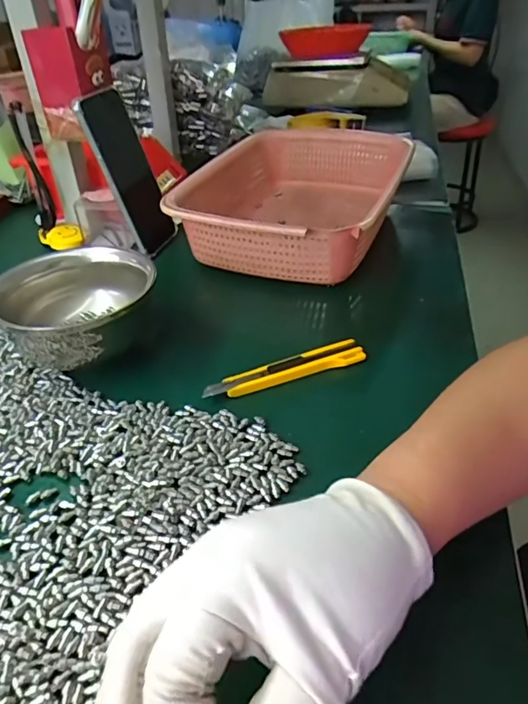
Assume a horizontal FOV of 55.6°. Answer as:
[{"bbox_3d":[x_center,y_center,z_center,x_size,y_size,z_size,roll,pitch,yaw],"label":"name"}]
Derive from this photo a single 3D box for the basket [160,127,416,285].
[{"bbox_3d":[0.032,-0.168,0.581,0.225,0.101,0.295,11,38,17],"label":"basket"}]

